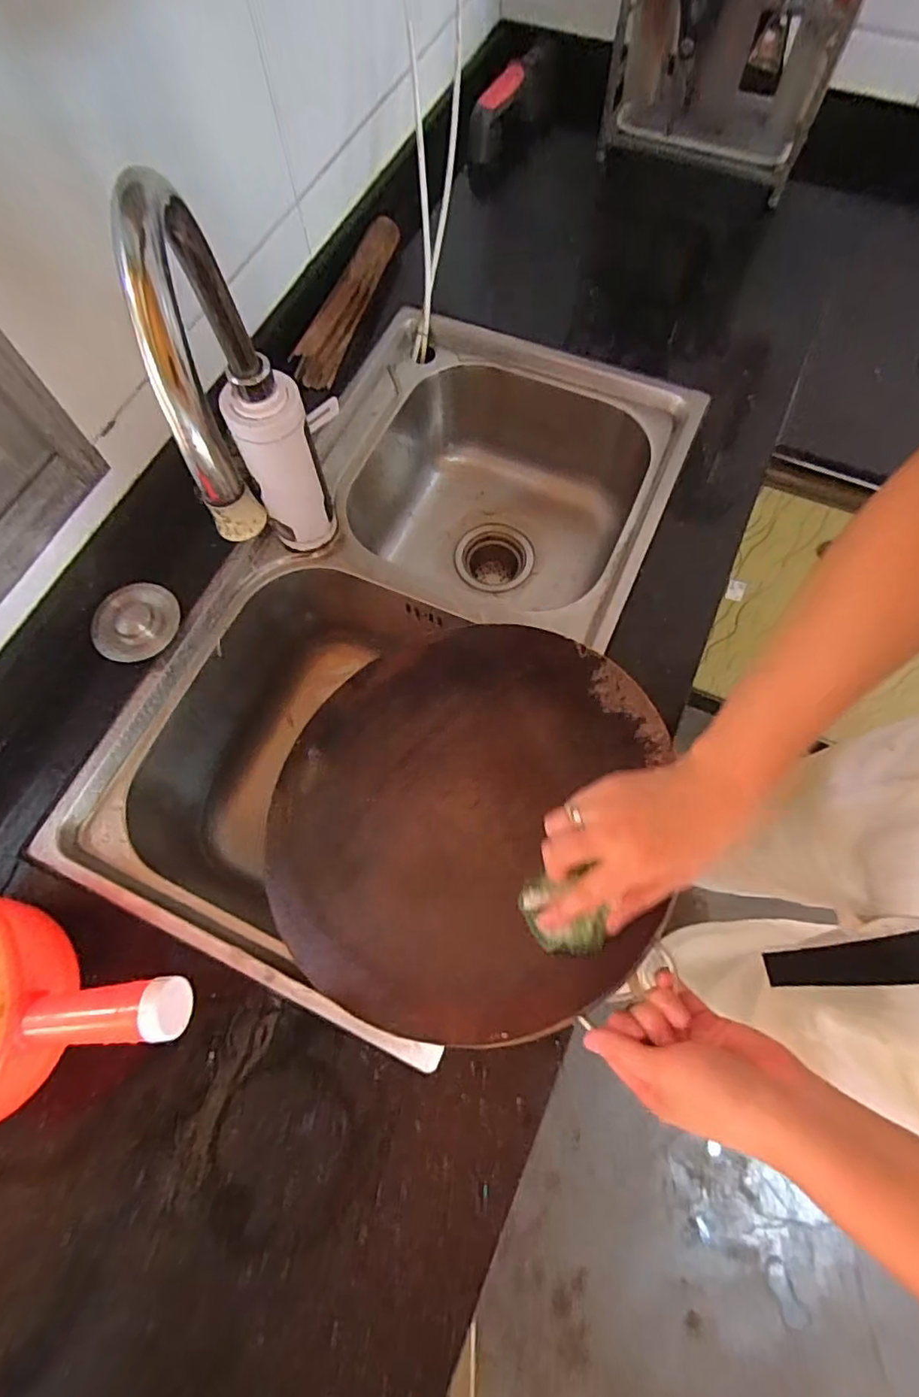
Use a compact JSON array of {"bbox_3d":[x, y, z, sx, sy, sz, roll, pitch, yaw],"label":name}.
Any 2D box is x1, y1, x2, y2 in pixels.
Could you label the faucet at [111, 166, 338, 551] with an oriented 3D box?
[{"bbox_3d":[-0.137,-0.169,0.441,0.075,0.337,0.213,-21,70,-7],"label":"faucet"}]

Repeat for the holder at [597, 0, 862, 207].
[{"bbox_3d":[0.320,-0.771,0.688,0.257,0.231,0.121,1,69,2],"label":"holder"}]

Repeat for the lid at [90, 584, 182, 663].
[{"bbox_3d":[-0.317,-0.075,0.575,0.075,0.010,0.079,-7,76,-19],"label":"lid"}]

